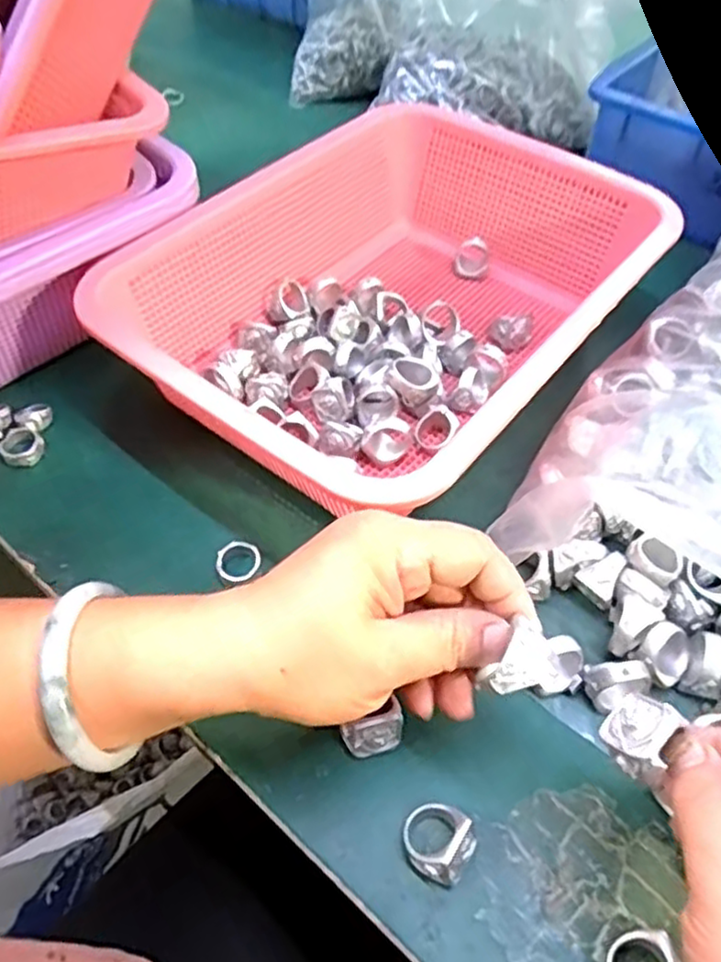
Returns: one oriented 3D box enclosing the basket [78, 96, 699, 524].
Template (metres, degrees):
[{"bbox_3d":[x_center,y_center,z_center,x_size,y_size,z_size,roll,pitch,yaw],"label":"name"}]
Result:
[{"bbox_3d":[0.025,-0.110,0.417,0.223,0.080,0.293,36,60,22],"label":"basket"}]

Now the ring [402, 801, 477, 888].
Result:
[{"bbox_3d":[0.030,0.138,0.270,0.027,0.020,0.025,30,58,19],"label":"ring"}]

